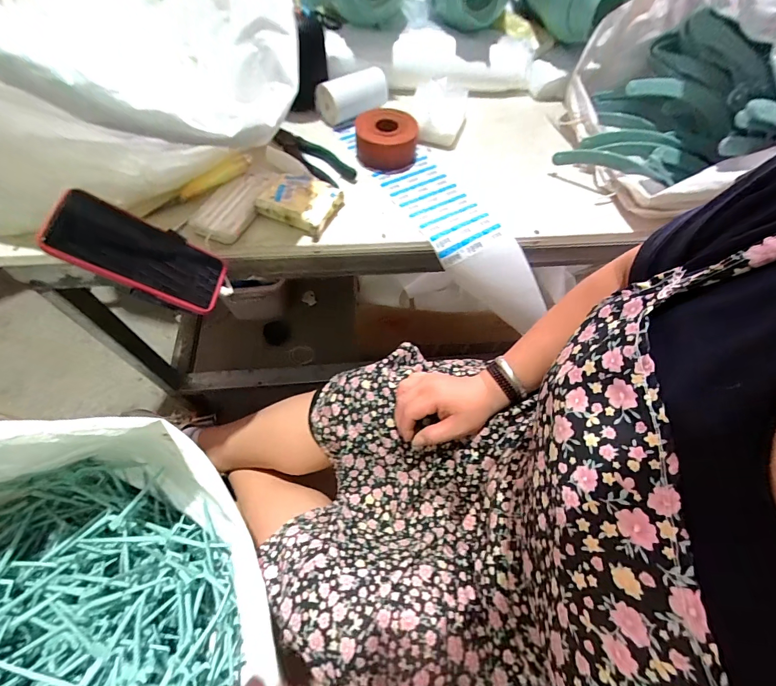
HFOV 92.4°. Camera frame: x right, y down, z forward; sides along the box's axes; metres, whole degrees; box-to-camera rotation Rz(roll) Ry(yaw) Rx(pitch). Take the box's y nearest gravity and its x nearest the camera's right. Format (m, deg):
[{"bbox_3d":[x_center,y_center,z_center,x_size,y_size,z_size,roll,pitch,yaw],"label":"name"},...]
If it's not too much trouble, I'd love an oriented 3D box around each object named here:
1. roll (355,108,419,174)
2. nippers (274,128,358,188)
[{"bbox_3d":[-0.002,-0.328,0.602,0.098,0.051,0.095,1,59,-1],"label":"roll"},{"bbox_3d":[-0.127,-0.296,0.592,0.166,0.023,0.067,33,63,17],"label":"nippers"}]

